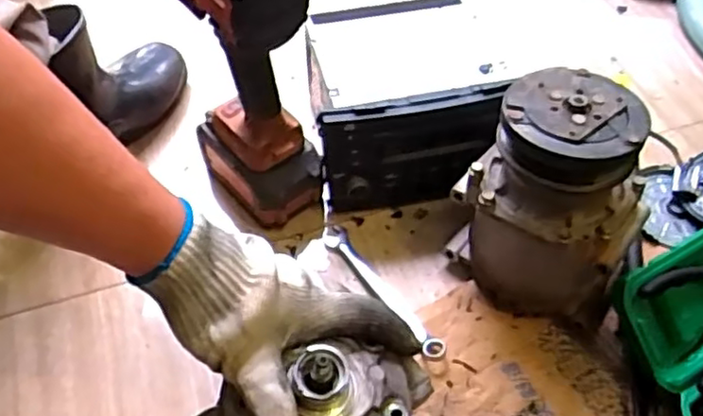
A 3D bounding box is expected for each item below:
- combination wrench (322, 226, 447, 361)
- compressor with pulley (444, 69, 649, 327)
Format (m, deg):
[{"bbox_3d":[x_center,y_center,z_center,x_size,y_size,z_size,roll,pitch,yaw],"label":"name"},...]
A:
[{"bbox_3d":[0.026,0.072,0.601,0.020,0.013,0.170,-28,56,-19],"label":"combination wrench"},{"bbox_3d":[0.162,-0.002,0.537,0.114,0.191,0.141,-32,57,-22],"label":"compressor with pulley"}]

